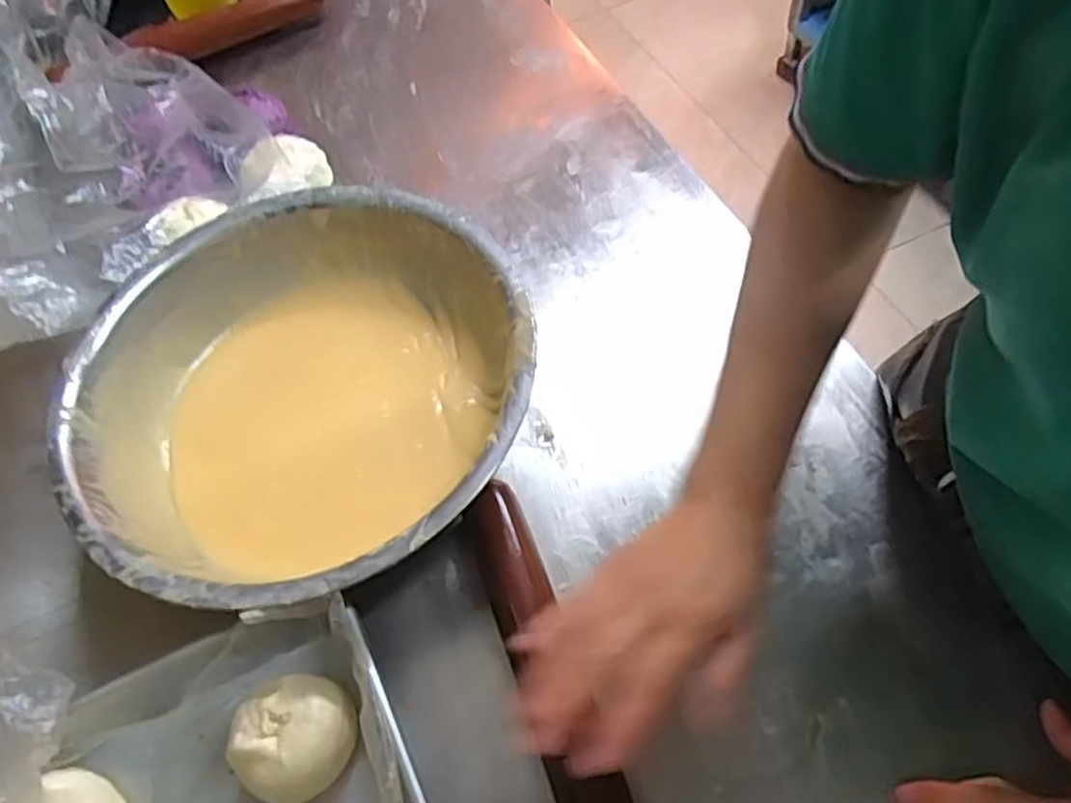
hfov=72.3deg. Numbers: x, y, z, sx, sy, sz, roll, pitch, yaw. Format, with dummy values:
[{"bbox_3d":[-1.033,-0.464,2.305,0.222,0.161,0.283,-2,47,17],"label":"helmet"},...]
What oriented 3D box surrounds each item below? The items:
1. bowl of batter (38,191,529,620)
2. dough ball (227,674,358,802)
[{"bbox_3d":[-0.160,-0.008,0.523,0.307,0.094,0.318,-3,58,5],"label":"bowl of batter"},{"bbox_3d":[-0.140,0.195,0.427,0.064,0.045,0.061,-3,58,5],"label":"dough ball"}]

